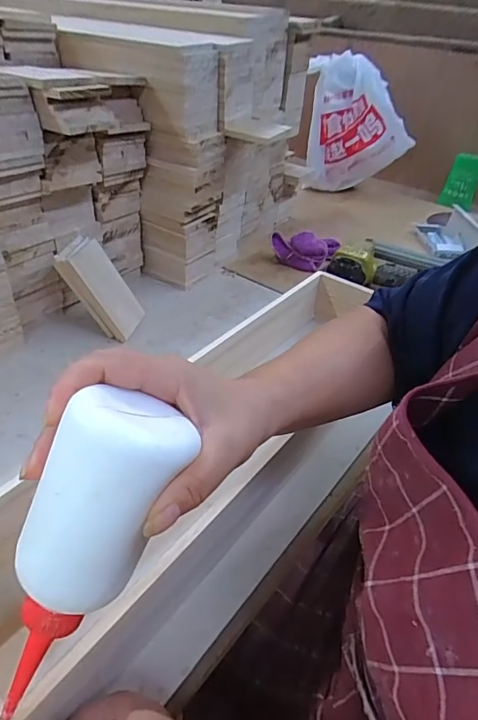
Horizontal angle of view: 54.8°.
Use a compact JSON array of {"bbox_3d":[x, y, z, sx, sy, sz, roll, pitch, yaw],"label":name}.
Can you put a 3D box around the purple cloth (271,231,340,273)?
[{"bbox_3d":[0.122,-0.193,0.812,0.124,0.054,0.055,0,39,-6],"label":"purple cloth"}]

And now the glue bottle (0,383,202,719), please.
[{"bbox_3d":[-0.074,0.090,0.215,0.056,0.145,0.057,30,9,28],"label":"glue bottle"}]

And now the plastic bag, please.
[{"bbox_3d":[0.284,-0.544,1.084,0.240,0.258,0.104,17,40,14],"label":"plastic bag"}]

